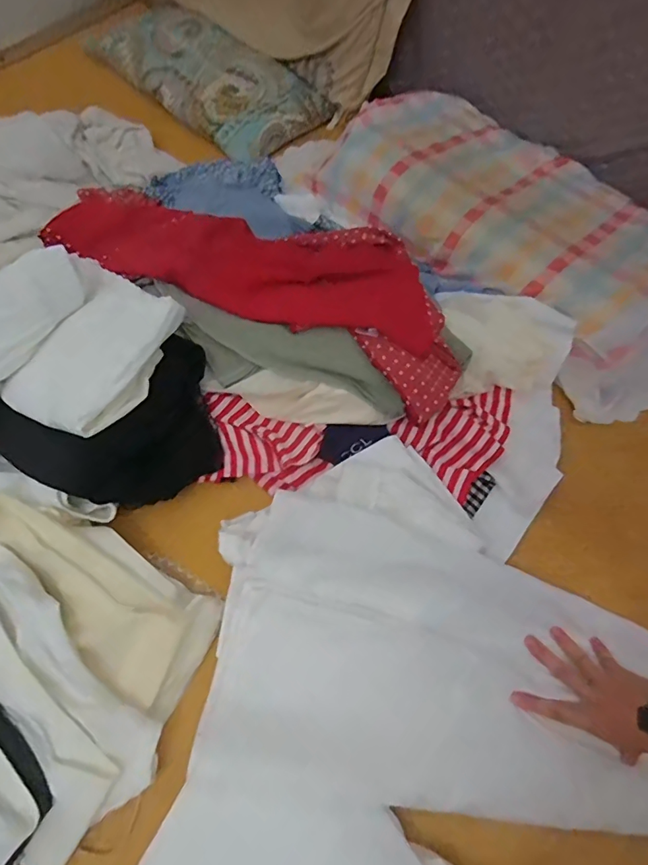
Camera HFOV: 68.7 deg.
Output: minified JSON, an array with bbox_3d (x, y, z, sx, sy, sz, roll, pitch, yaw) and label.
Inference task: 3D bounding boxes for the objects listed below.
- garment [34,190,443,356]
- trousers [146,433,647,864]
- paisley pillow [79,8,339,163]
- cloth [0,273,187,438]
[{"bbox_3d":[-0.119,-0.252,0.670,0.580,0.056,0.223,11,64,4],"label":"garment"},{"bbox_3d":[0.071,0.345,0.449,0.544,0.084,0.579,36,68,15],"label":"trousers"},{"bbox_3d":[-0.228,-0.707,0.937,0.490,0.097,0.230,37,68,16],"label":"paisley pillow"},{"bbox_3d":[-0.272,-0.092,0.572,0.171,0.047,0.205,25,73,28],"label":"cloth"}]

